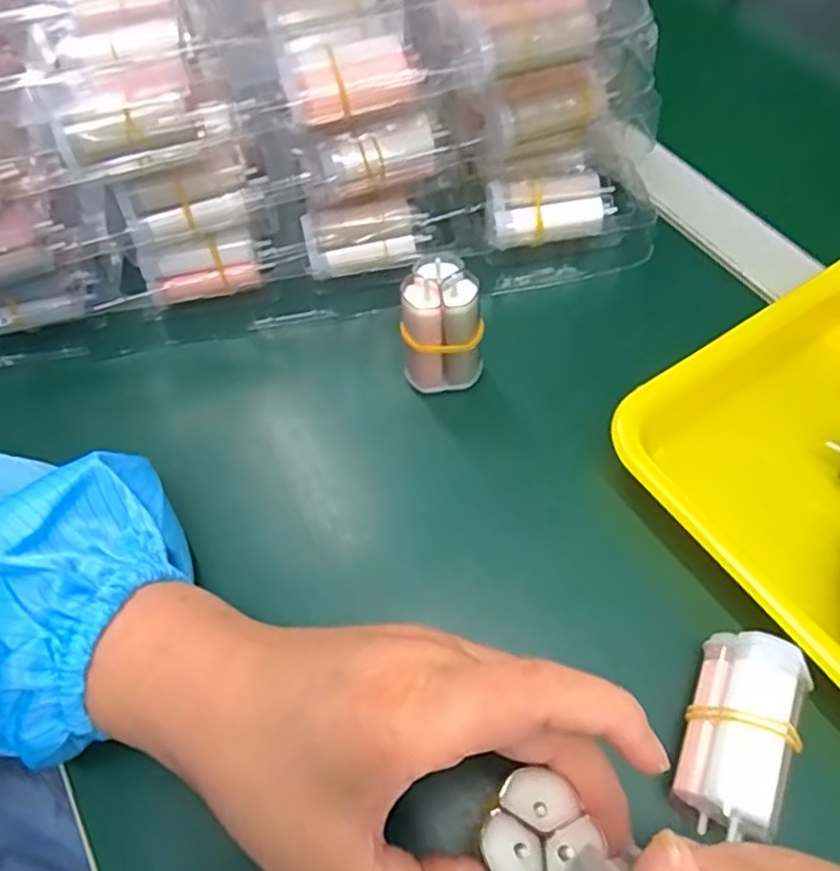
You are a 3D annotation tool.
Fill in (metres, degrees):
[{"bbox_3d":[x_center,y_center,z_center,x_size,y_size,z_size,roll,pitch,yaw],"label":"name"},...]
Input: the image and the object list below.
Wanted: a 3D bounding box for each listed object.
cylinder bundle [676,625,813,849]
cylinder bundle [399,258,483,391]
[{"bbox_3d":[0.115,0.110,0.252,0.035,0.044,0.066,21,62,15],"label":"cylinder bundle"},{"bbox_3d":[0.010,-0.051,0.335,0.037,0.067,0.031,-5,59,0],"label":"cylinder bundle"}]

